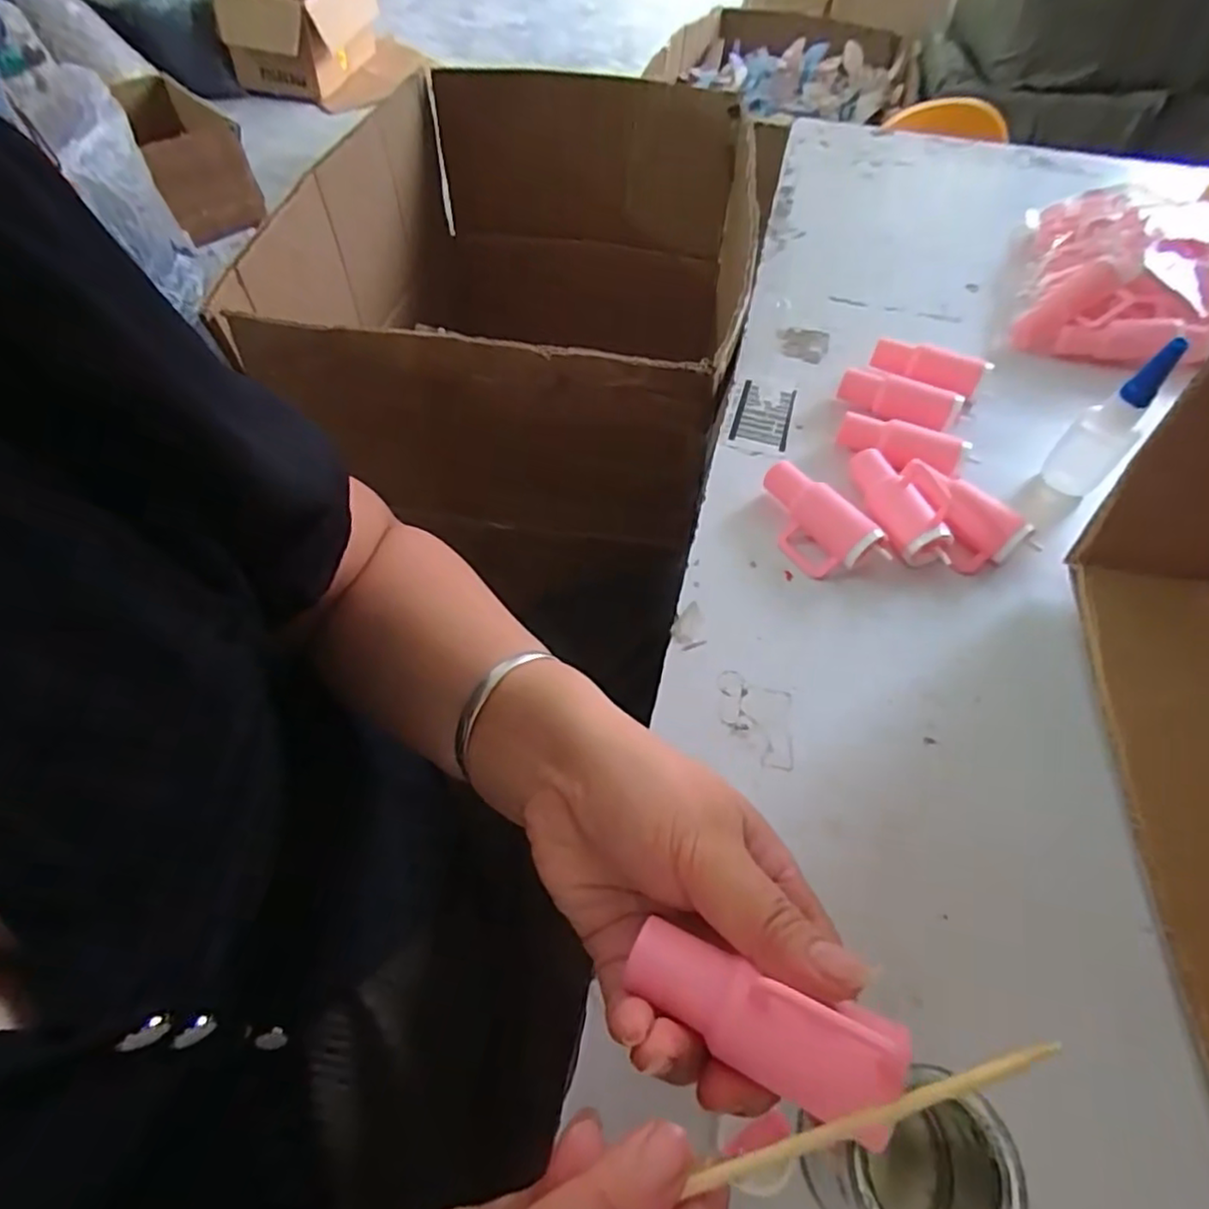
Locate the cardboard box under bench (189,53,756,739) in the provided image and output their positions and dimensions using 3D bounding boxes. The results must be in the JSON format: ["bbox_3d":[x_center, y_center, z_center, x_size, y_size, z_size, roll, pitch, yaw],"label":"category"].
[{"bbox_3d":[-0.084,-0.336,0.765,0.430,0.266,0.569,9,56,5],"label":"cardboard box under bench"}]

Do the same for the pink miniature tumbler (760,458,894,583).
[{"bbox_3d":[0.127,-0.049,0.412,0.038,0.027,0.083,-30,60,-19],"label":"pink miniature tumbler"}]

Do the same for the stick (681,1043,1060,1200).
[{"bbox_3d":[0.026,0.127,0.151,0.173,0.004,0.004,-12,56,-10],"label":"stick"}]

